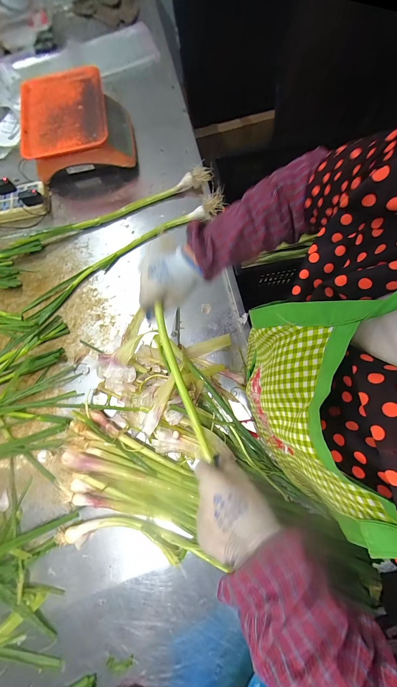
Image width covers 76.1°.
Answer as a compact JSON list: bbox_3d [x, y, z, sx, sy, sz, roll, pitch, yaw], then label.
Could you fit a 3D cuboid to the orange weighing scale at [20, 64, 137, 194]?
[{"bbox_3d":[-0.348,-0.637,0.743,0.289,0.131,0.286,-12,75,-1],"label":"orange weighing scale"}]

